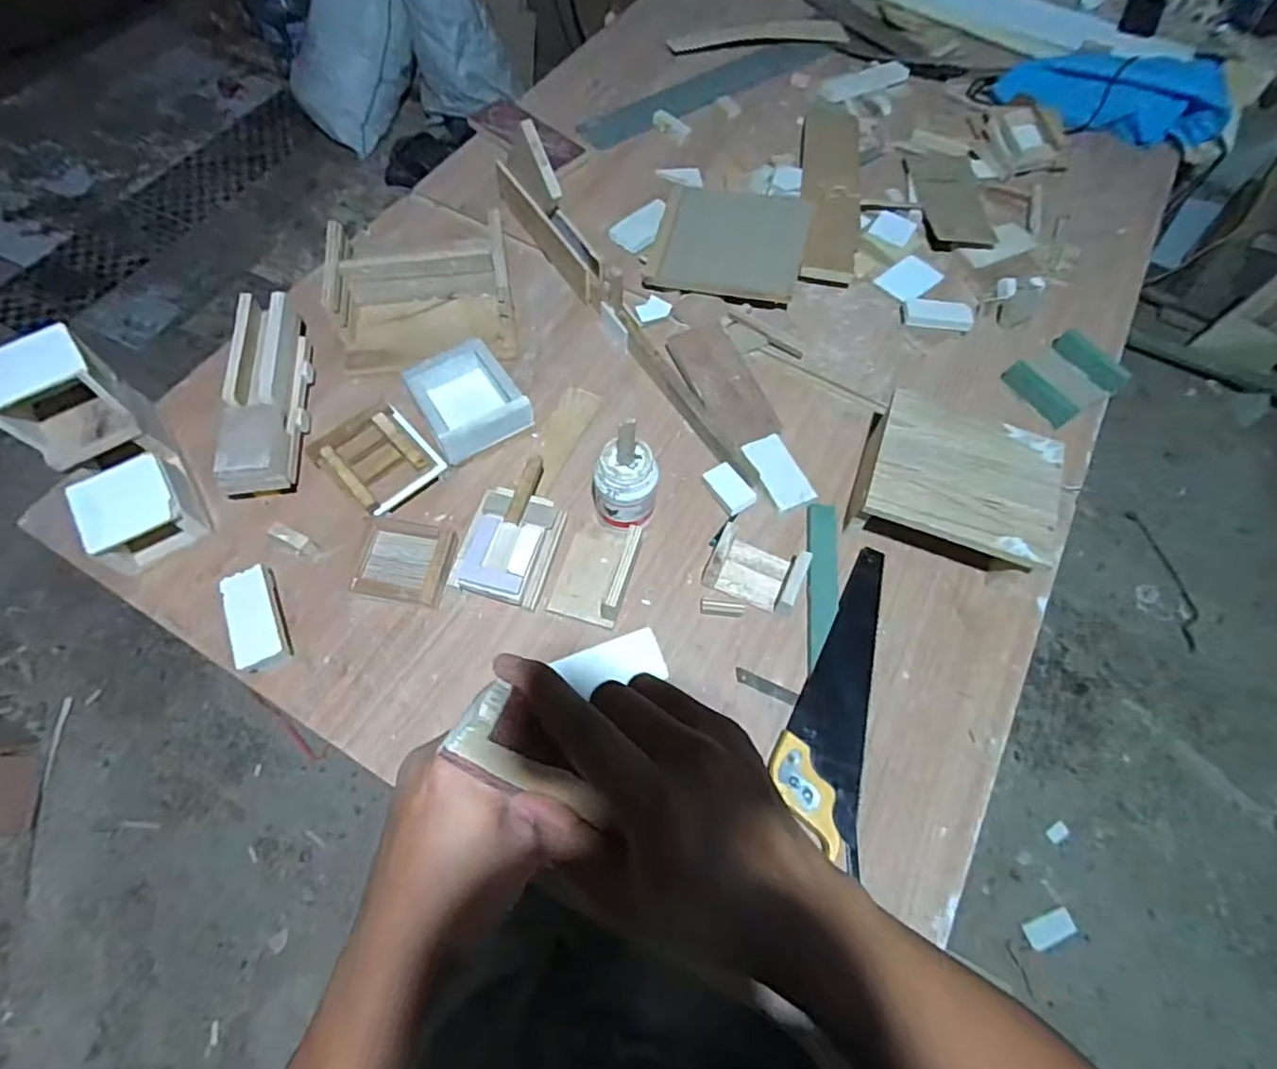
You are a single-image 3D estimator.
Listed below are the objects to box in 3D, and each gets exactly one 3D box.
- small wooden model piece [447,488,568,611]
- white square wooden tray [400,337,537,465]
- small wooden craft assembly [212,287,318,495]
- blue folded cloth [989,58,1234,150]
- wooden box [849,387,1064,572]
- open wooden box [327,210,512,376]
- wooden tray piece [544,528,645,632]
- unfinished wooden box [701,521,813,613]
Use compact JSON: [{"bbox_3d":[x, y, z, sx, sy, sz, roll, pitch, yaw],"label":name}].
[{"bbox_3d":[-0.168,0.016,0.788,0.114,0.046,0.148,14,66,6],"label":"small wooden model piece"},{"bbox_3d":[-0.245,-0.191,0.881,0.138,0.056,0.157,-28,69,-13],"label":"white square wooden tray"},{"bbox_3d":[-0.515,-0.190,0.847,0.089,0.085,0.299,-10,66,-6],"label":"small wooden craft assembly"},{"bbox_3d":[0.961,-0.896,1.230,0.440,0.077,0.171,1,65,-1],"label":"blue folded cloth"},{"bbox_3d":[0.411,-0.058,0.806,0.228,0.104,0.196,24,66,7],"label":"wooden box"},{"bbox_3d":[-0.331,-0.368,0.940,0.267,0.088,0.220,-10,66,-6],"label":"open wooden box"},{"bbox_3d":[-0.055,0.042,0.760,0.093,0.067,0.126,14,66,5],"label":"wooden tray piece"},{"bbox_3d":[0.151,0.042,0.787,0.120,0.046,0.084,21,66,9],"label":"unfinished wooden box"}]

